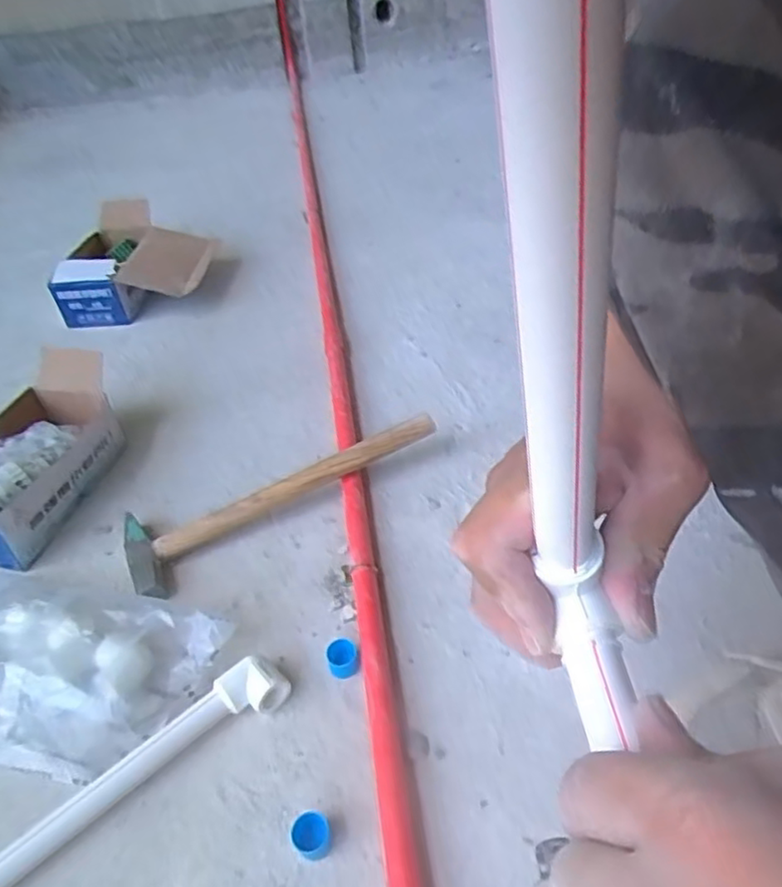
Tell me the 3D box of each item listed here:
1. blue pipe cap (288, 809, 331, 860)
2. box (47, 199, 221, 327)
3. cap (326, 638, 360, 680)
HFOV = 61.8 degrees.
[{"bbox_3d":[-0.049,0.248,0.410,0.024,0.023,0.024,-4,40,3],"label":"blue pipe cap"},{"bbox_3d":[-0.385,-0.281,1.003,0.222,0.092,0.226,-11,40,-5],"label":"box"},{"bbox_3d":[-0.036,0.166,0.501,0.024,0.022,0.023,-4,40,3],"label":"cap"}]

